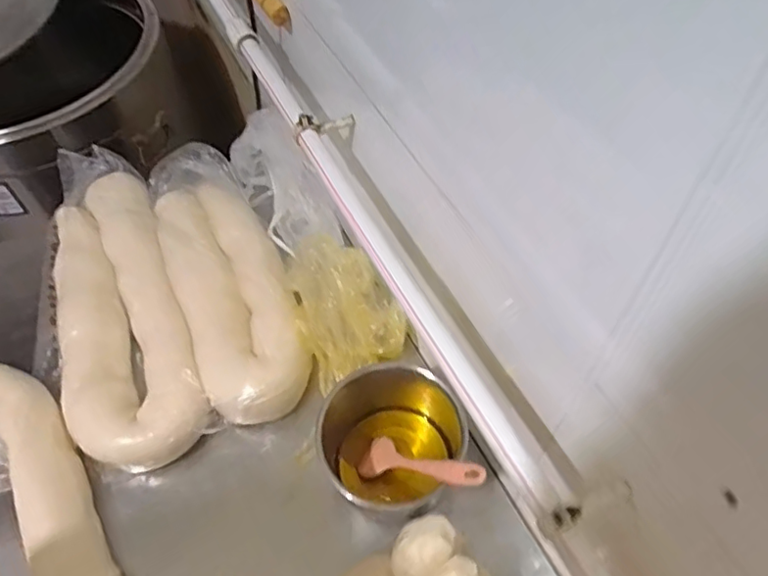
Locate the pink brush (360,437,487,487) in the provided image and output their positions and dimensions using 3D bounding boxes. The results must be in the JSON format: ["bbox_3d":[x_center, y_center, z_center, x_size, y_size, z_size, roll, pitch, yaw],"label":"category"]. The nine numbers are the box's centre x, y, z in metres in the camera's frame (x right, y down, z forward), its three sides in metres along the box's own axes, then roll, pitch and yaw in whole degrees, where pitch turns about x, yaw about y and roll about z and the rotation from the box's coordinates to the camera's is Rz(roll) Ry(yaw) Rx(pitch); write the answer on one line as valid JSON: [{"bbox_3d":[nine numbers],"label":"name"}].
[{"bbox_3d":[0.031,0.164,0.547,0.011,0.173,0.042,48,59,-21],"label":"pink brush"}]

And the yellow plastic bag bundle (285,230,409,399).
[{"bbox_3d":[-0.046,0.015,0.654,0.108,0.102,0.144,-23,58,-14],"label":"yellow plastic bag bundle"}]

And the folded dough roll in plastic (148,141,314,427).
[{"bbox_3d":[-0.199,-0.032,0.724,0.129,0.085,0.396,-21,58,-13],"label":"folded dough roll in plastic"}]

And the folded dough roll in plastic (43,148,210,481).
[{"bbox_3d":[-0.338,-0.006,0.726,0.152,0.071,0.479,-20,57,-12],"label":"folded dough roll in plastic"}]

